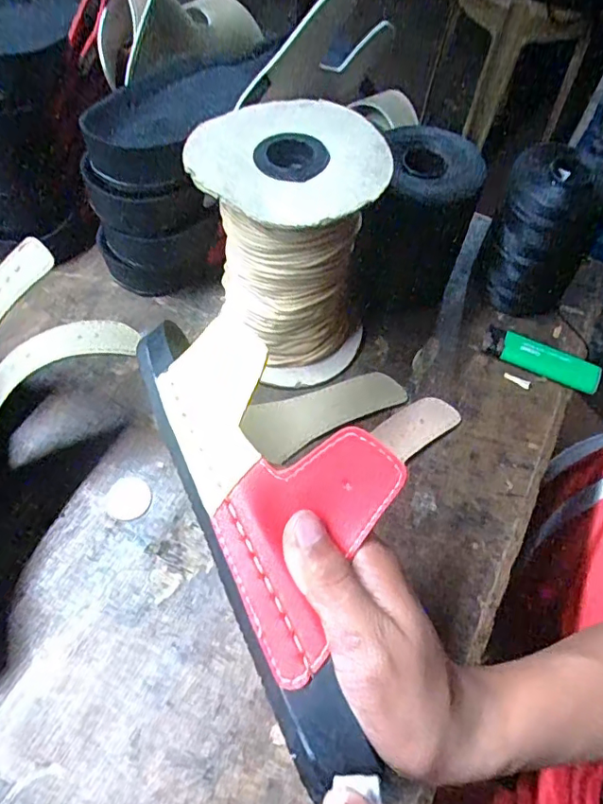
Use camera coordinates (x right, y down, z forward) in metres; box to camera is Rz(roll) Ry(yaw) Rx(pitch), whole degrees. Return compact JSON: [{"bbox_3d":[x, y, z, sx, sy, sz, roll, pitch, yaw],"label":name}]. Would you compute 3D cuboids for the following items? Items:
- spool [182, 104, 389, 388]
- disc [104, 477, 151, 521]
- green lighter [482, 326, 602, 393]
[{"bbox_3d":[-0.008,-0.087,0.329,0.097,0.142,0.096,2,58,-3],"label":"spool"},{"bbox_3d":[-0.104,0.057,0.323,0.027,0.004,0.025,2,58,-3],"label":"disc"},{"bbox_3d":[0.169,-0.031,0.383,0.080,0.015,0.022,24,60,11],"label":"green lighter"}]

